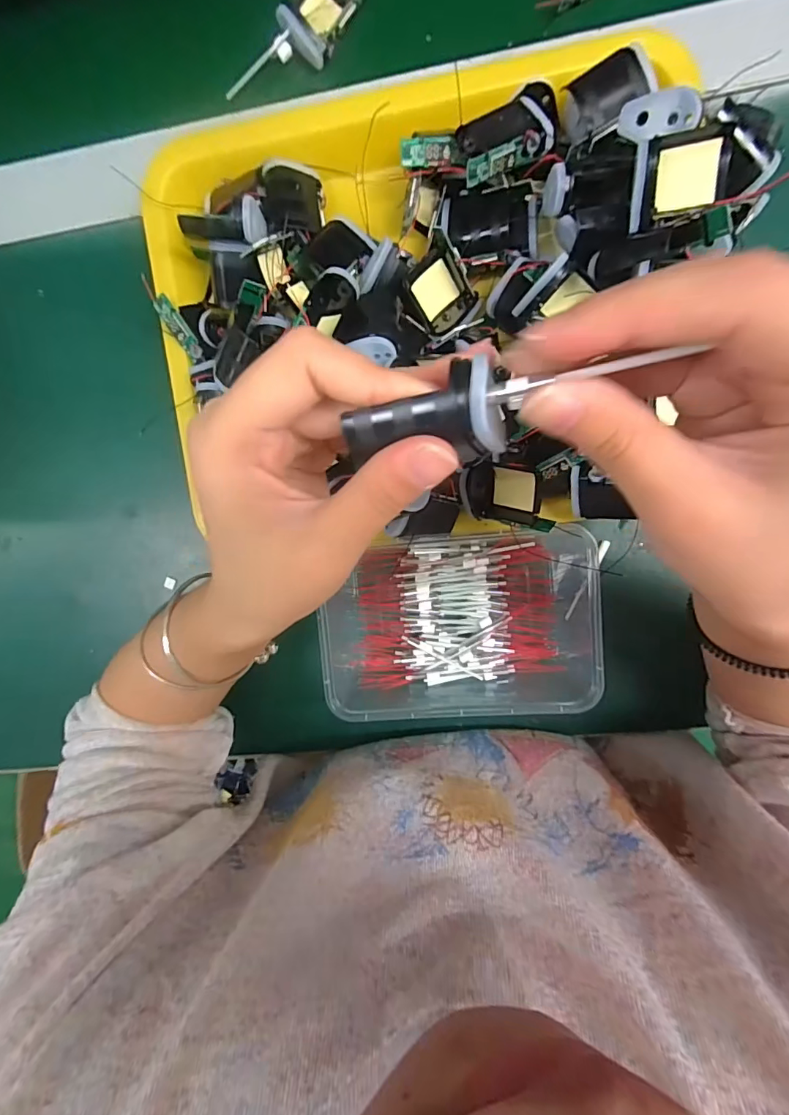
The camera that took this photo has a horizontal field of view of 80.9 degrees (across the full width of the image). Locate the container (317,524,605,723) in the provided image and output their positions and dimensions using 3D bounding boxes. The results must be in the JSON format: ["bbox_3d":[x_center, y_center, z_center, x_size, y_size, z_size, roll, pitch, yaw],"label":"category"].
[{"bbox_3d":[0.038,0.046,0.298,0.183,0.048,0.119,-4,97,6],"label":"container"}]

